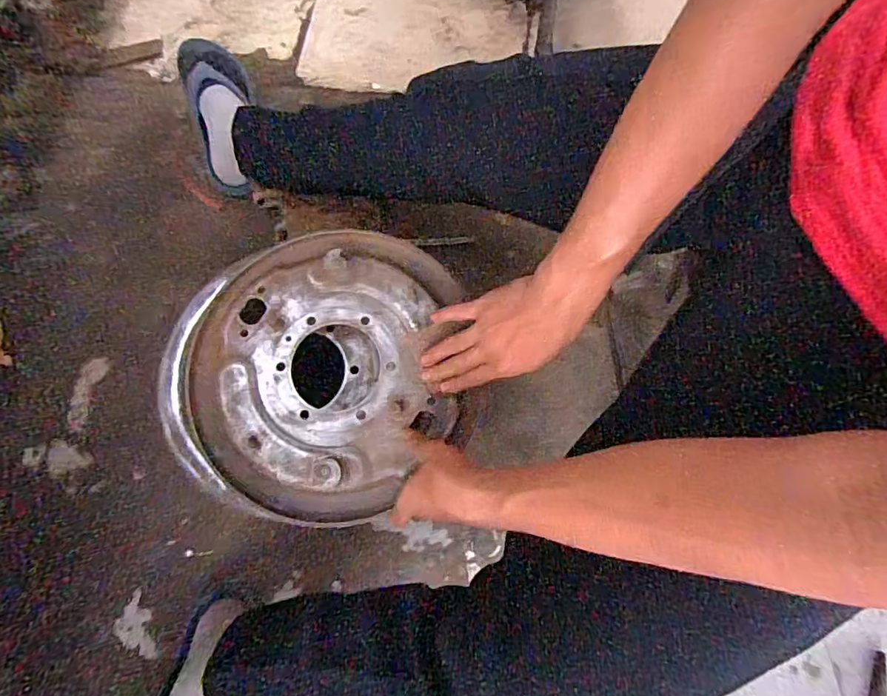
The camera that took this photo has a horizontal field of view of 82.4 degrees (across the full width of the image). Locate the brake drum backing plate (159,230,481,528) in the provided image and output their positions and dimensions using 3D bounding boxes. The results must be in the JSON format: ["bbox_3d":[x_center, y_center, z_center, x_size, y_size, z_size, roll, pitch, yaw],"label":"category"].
[{"bbox_3d":[-0.136,0.026,0.533,0.312,0.049,0.296,0,73,1],"label":"brake drum backing plate"}]

